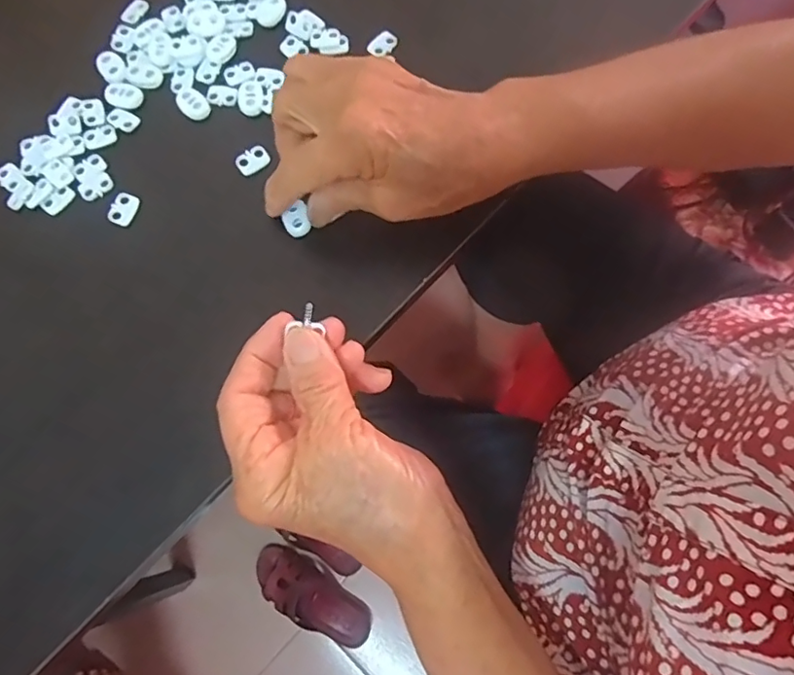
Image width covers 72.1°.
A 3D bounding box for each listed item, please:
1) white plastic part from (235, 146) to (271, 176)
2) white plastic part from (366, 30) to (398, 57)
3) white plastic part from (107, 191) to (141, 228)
[{"bbox_3d":[-0.085,-0.104,0.319,0.020,0.004,0.013,-37,77,-9],"label":"white plastic part"},{"bbox_3d":[-0.009,-0.183,0.342,0.014,0.004,0.018,38,79,10],"label":"white plastic part"},{"bbox_3d":[-0.157,-0.074,0.313,0.014,0.004,0.020,18,76,6],"label":"white plastic part"}]

